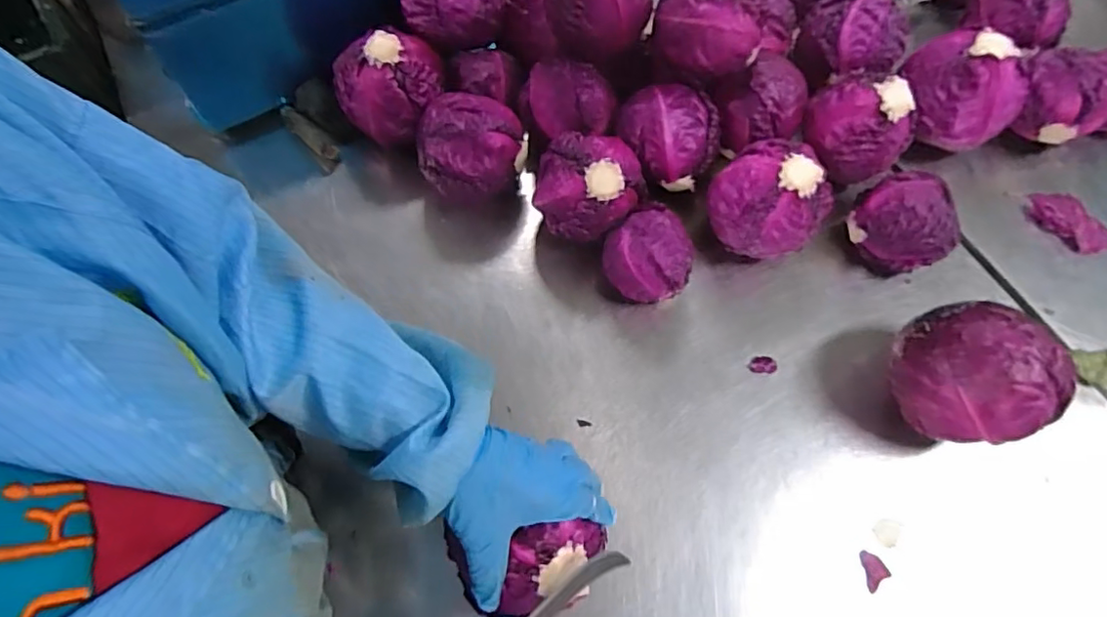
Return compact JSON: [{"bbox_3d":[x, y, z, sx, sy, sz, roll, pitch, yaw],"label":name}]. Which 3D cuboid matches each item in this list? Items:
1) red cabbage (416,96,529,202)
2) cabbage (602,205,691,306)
[{"bbox_3d":[-0.088,-0.168,0.655,0.117,0.111,0.097,-12,67,-6],"label":"red cabbage"},{"bbox_3d":[0.099,-0.056,0.620,0.091,0.086,0.084,0,66,-1],"label":"cabbage"}]

